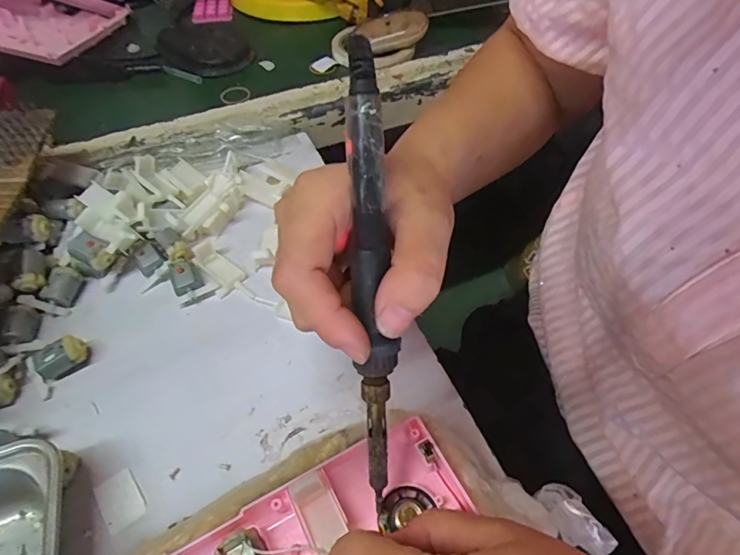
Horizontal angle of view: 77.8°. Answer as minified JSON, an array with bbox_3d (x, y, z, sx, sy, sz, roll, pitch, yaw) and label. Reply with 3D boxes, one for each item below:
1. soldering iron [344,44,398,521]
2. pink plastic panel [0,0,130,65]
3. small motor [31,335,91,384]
[{"bbox_3d":[0.000,0.002,0.192,0.018,0.189,0.015,-3,9,1],"label":"soldering iron"},{"bbox_3d":[-0.379,-0.294,0.526,0.135,0.024,0.149,17,48,-8],"label":"pink plastic panel"},{"bbox_3d":[-0.198,0.051,0.296,0.029,0.018,0.018,-27,57,-18],"label":"small motor"}]

